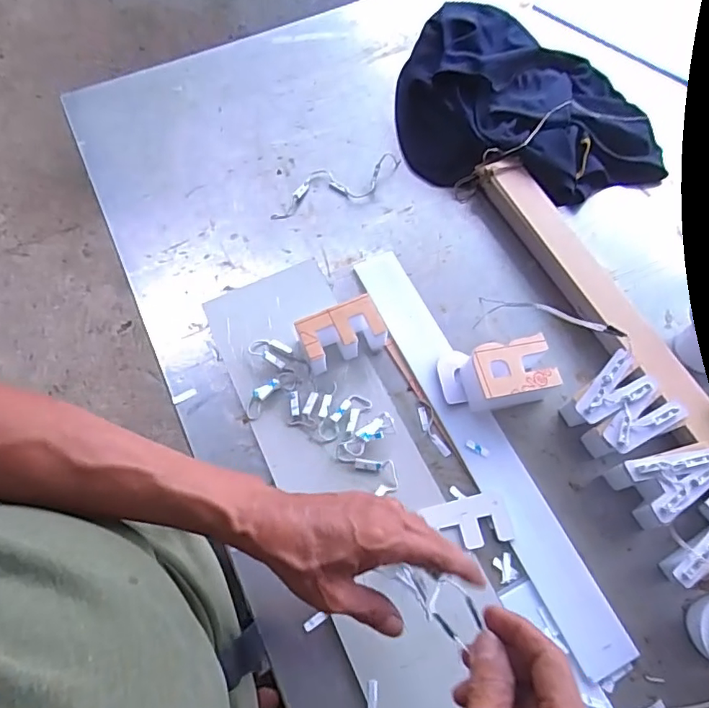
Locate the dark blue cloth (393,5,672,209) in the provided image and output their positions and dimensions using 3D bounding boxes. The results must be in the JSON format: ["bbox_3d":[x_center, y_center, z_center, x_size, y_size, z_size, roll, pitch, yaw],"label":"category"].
[{"bbox_3d":[0.224,-0.315,0.681,0.344,0.071,0.258,16,67,8],"label":"dark blue cloth"}]

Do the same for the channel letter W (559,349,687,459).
[{"bbox_3d":[0.256,0.057,0.528,0.080,0.049,0.083,-34,71,-15],"label":"channel letter W"}]

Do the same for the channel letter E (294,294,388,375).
[{"bbox_3d":[-0.013,-0.020,0.558,0.086,0.044,0.047,-19,68,-9],"label":"channel letter E"}]

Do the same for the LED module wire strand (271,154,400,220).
[{"bbox_3d":[-0.023,-0.208,0.662,0.171,0.009,0.051,-18,67,-6],"label":"LED module wire strand"}]

